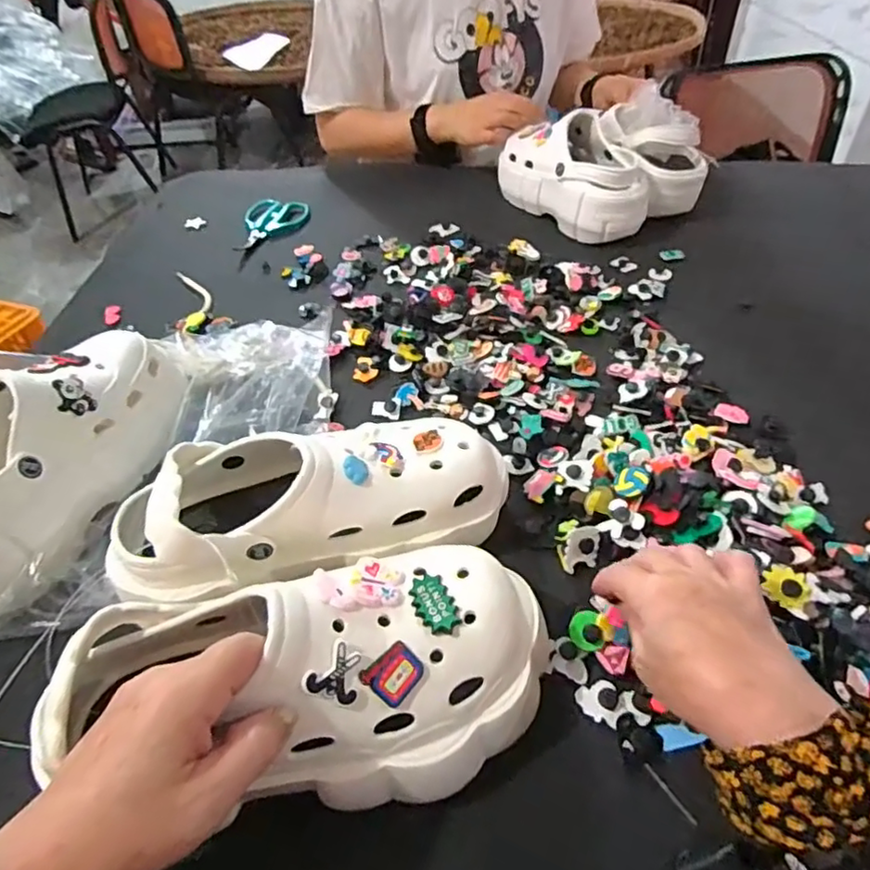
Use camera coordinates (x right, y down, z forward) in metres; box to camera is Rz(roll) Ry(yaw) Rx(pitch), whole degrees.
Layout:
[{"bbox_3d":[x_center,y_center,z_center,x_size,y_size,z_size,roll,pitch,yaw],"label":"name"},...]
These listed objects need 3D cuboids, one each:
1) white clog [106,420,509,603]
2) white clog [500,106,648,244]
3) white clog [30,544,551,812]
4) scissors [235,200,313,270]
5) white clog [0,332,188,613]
[{"bbox_3d":[-0.080,0.044,0.413,0.262,0.103,0.112,-15,47,-10],"label":"white clog"},{"bbox_3d":[0.183,-0.342,0.782,0.104,0.101,0.215,-23,49,-17],"label":"white clog"},{"bbox_3d":[-0.054,0.122,0.320,0.235,0.085,0.112,2,45,-8],"label":"white clog"},{"bbox_3d":[-0.221,-0.273,0.802,0.082,0.017,0.153,2,46,6],"label":"scissors"},{"bbox_3d":[-0.288,0.008,0.448,0.101,0.093,0.245,10,47,14],"label":"white clog"}]

